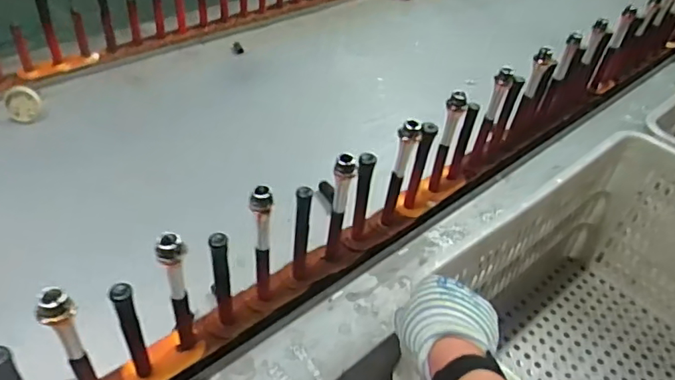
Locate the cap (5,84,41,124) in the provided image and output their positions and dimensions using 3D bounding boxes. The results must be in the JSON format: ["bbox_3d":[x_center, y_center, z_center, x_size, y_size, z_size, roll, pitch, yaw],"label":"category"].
[{"bbox_3d":[-0.534,-0.146,0.905,0.056,0.058,0.019,-10,21,-9],"label":"cap"}]

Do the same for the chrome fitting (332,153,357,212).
[{"bbox_3d":[0.006,-0.005,0.606,0.023,0.087,0.018,9,44,0],"label":"chrome fitting"}]

